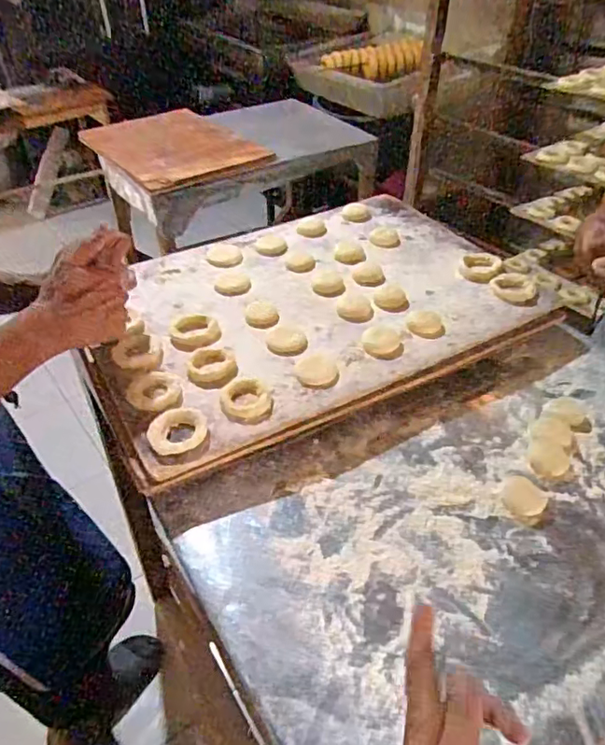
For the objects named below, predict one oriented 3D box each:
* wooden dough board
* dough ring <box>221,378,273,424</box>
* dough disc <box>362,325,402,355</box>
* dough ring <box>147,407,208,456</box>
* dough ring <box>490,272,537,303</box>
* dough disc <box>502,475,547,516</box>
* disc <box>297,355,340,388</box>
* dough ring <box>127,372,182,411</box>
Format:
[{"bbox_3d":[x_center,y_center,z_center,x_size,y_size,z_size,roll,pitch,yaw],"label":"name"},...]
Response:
[{"bbox_3d":[0.002,-0.103,0.792,0.582,0.033,0.413,-20,45,-21],"label":"wooden dough board"},{"bbox_3d":[-0.062,0.034,0.637,0.055,0.018,0.058,-1,41,0],"label":"dough ring"},{"bbox_3d":[0.100,-0.040,0.711,0.046,0.014,0.048,-1,41,0],"label":"dough disc"},{"bbox_3d":[-0.133,0.065,0.605,0.063,0.024,0.054,-16,43,-16],"label":"dough ring"},{"bbox_3d":[0.294,-0.119,0.789,0.059,0.016,0.059,-1,41,0],"label":"dough ring"},{"bbox_3d":[0.234,0.130,0.594,0.044,0.004,0.049,22,46,24],"label":"dough disc"},{"bbox_3d":[0.019,-0.001,0.676,0.049,0.009,0.053,-1,41,0],"label":"disc"},{"bbox_3d":[-0.168,0.022,0.644,0.058,0.012,0.058,-1,41,0],"label":"dough ring"}]

